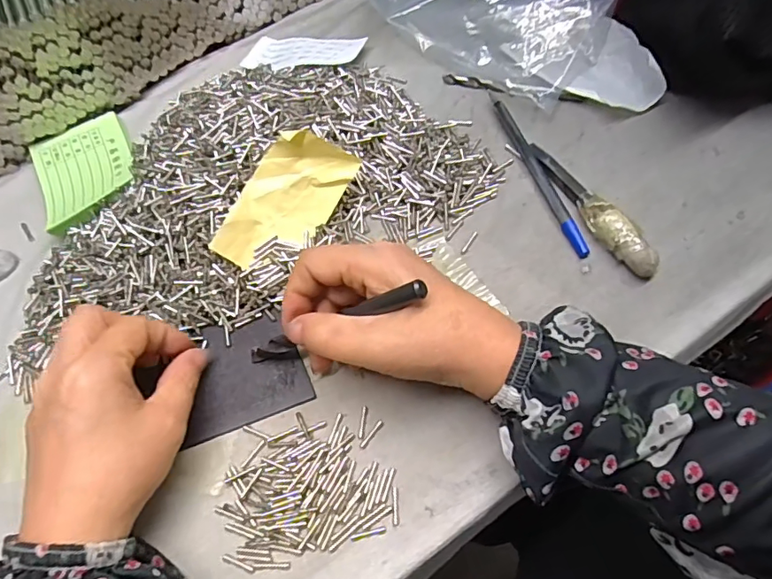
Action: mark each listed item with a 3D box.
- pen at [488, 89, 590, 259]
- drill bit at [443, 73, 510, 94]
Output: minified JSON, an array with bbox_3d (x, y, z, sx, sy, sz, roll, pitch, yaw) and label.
[{"bbox_3d":[0.097,-0.082,0.336,0.008,0.009,0.142,-21,64,0],"label":"pen"},{"bbox_3d":[0.067,-0.152,0.380,0.052,0.008,0.007,23,71,19],"label":"drill bit"}]

